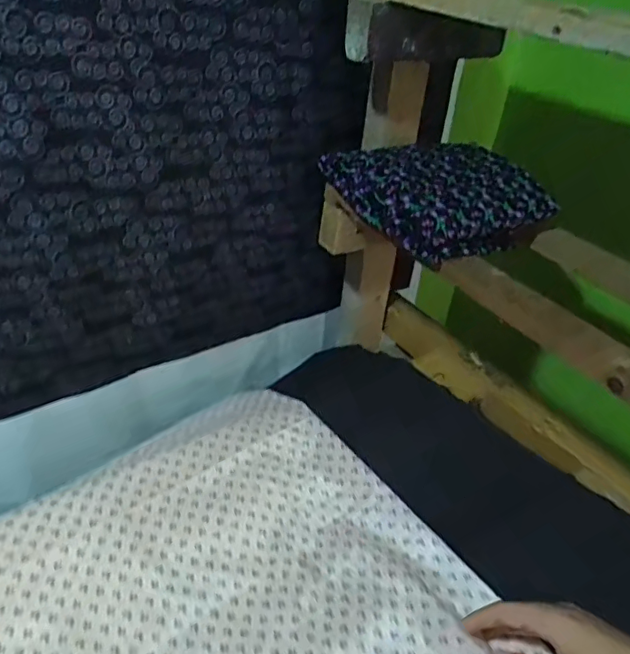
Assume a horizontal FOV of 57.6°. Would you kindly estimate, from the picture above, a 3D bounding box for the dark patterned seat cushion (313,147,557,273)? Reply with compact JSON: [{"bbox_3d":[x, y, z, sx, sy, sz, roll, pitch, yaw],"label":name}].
[{"bbox_3d":[0.137,-0.147,0.629,0.182,0.059,0.174,-17,41,-31],"label":"dark patterned seat cushion"}]

